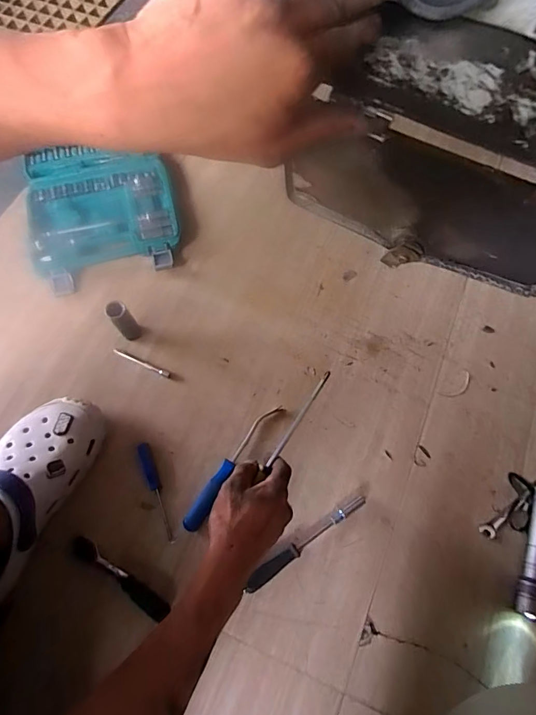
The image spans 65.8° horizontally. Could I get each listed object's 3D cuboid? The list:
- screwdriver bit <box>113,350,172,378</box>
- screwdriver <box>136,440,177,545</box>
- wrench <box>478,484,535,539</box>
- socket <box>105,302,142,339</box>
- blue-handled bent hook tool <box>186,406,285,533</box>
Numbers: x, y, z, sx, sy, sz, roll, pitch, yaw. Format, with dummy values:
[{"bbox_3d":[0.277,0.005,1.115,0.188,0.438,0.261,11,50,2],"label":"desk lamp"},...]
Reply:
[{"bbox_3d":[-0.189,0.008,0.624,0.097,0.007,0.009,25,71,11],"label":"screwdriver bit"},{"bbox_3d":[-0.145,0.175,0.541,0.015,0.014,0.130,-22,70,-7],"label":"screwdriver"},{"bbox_3d":[0.332,0.182,0.535,0.149,0.006,0.017,-35,72,-12],"label":"wrench"},{"bbox_3d":[-0.208,-0.052,0.598,0.026,0.079,0.022,-36,72,-12],"label":"socket"},{"bbox_3d":[-0.045,0.143,0.557,0.024,0.024,0.197,33,73,13],"label":"blue-handled bent hook tool"}]

